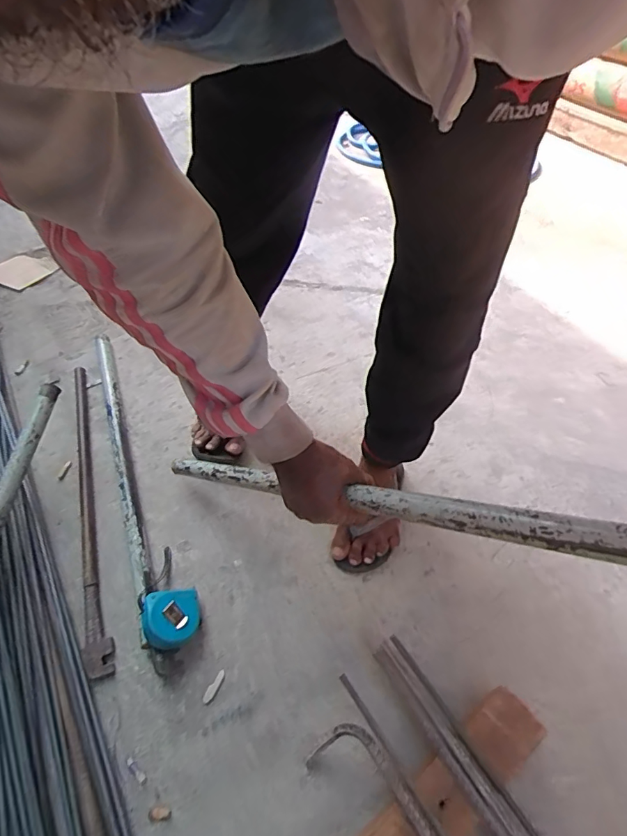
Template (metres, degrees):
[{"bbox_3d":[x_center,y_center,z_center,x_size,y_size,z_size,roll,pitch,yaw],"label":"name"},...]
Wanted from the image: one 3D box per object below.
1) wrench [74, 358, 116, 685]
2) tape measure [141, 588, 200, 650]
[{"bbox_3d":[-0.400,0.120,0.824,0.044,0.037,0.658,-17,52,-12],"label":"wrench"},{"bbox_3d":[-0.202,0.288,0.663,0.076,0.057,0.076,-12,51,-10],"label":"tape measure"}]

